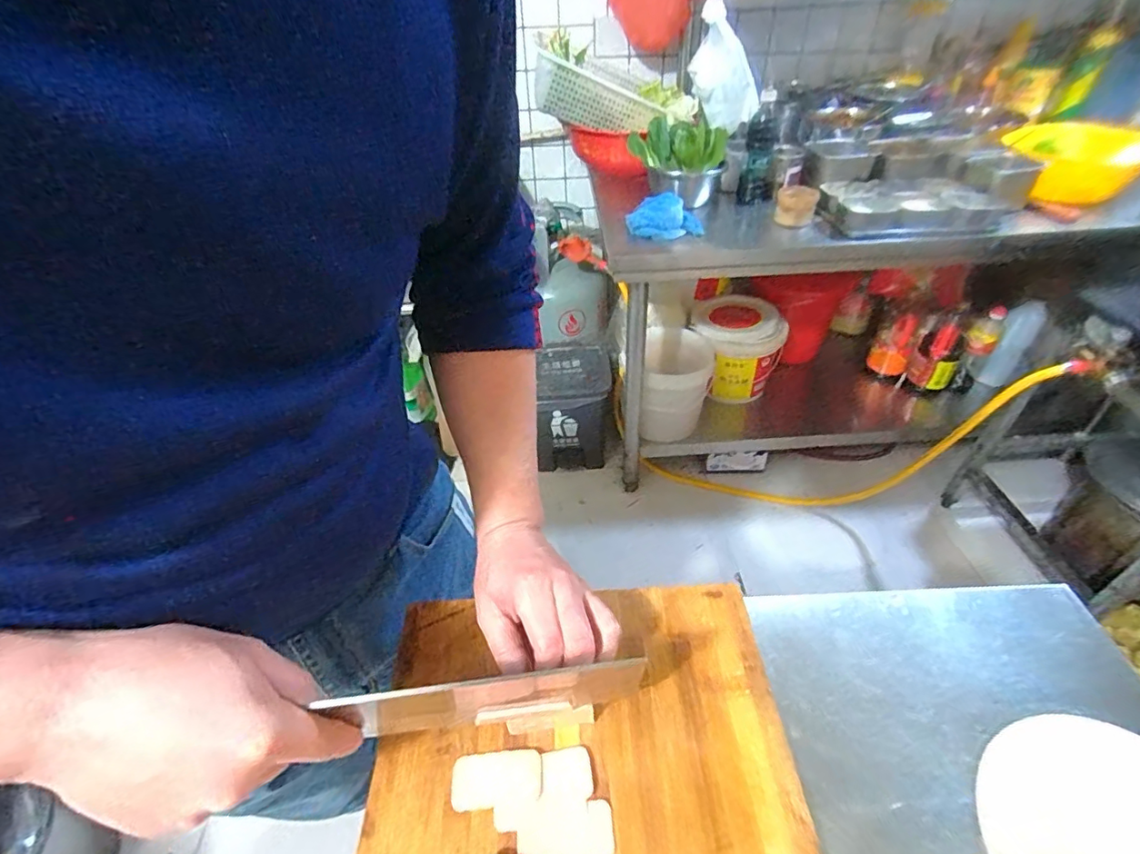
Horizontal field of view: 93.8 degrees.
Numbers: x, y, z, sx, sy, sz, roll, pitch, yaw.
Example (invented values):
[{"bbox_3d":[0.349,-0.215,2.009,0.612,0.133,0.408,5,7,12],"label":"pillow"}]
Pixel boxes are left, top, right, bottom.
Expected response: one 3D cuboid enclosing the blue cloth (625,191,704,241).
[{"bbox_3d":[0.206,-0.455,1.155,0.163,0.065,0.088,2,42,6],"label":"blue cloth"}]

